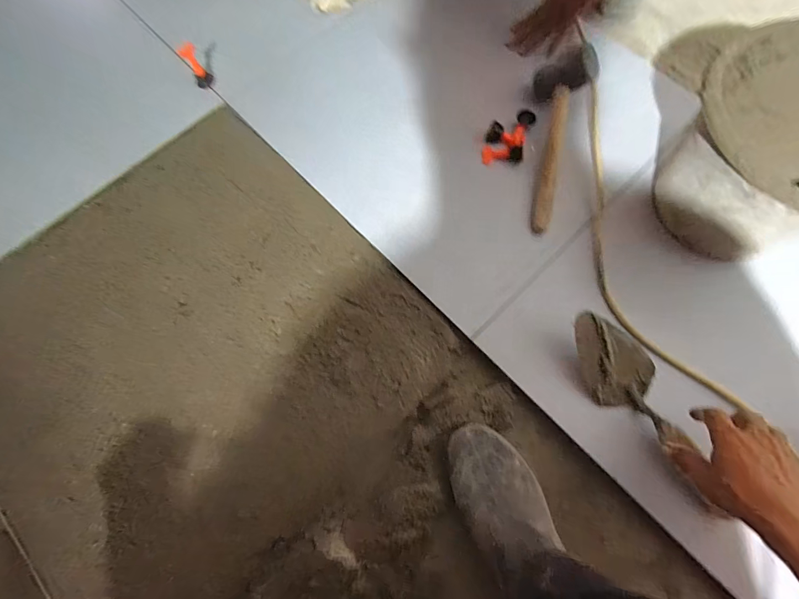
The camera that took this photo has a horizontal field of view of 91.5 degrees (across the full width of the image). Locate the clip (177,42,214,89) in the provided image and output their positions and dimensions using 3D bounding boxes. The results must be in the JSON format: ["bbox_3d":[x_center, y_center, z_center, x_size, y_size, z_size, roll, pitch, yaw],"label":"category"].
[{"bbox_3d":[-0.357,-0.410,0.683,0.030,0.069,0.028,-29,49,-7],"label":"clip"}]

